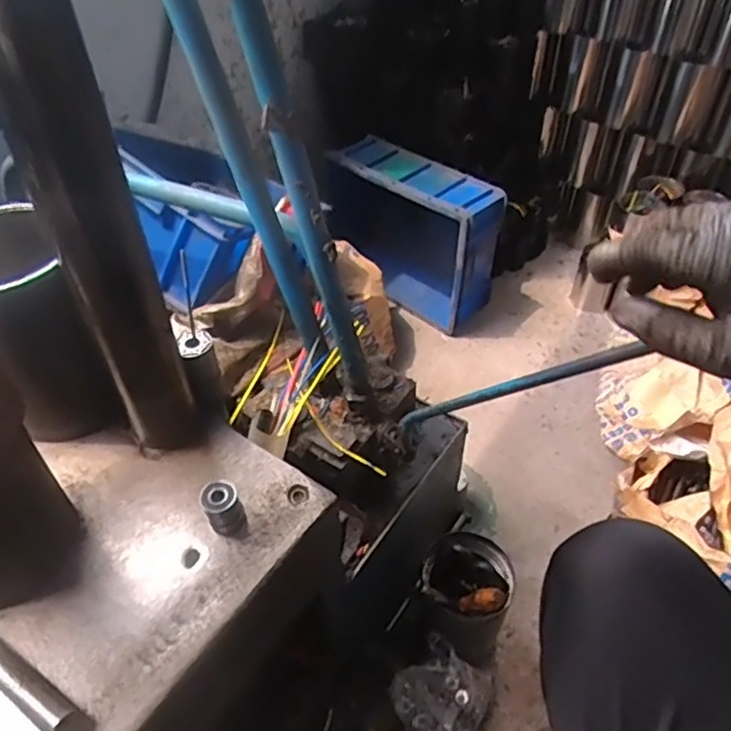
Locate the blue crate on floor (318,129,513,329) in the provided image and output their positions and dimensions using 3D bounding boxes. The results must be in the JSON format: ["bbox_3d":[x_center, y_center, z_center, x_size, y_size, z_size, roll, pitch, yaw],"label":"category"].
[{"bbox_3d":[0.094,-0.295,1.384,0.411,0.318,0.147,34,54,30],"label":"blue crate on floor"}]

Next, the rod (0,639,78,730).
[{"bbox_3d":[-0.259,0.217,0.446,0.133,0.020,0.022,24,50,23],"label":"rod"}]

